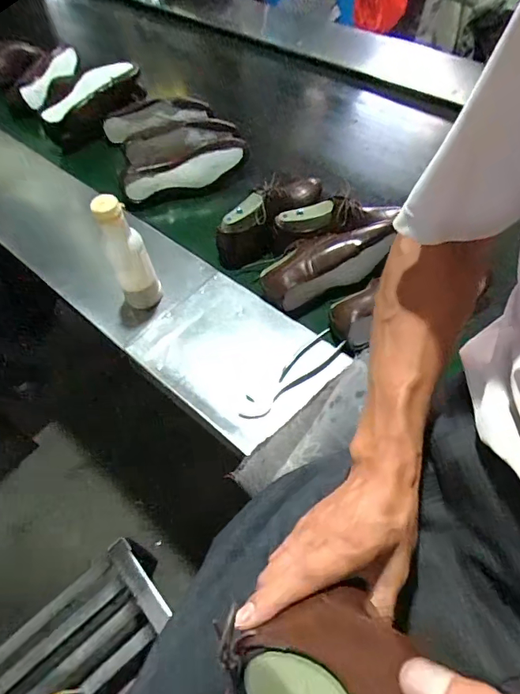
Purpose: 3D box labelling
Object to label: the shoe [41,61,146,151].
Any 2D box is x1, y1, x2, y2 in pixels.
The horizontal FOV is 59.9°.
[{"bbox_3d":[-0.403,-0.586,1.087,0.250,0.092,0.101,-31,55,10],"label":"shoe"}]

